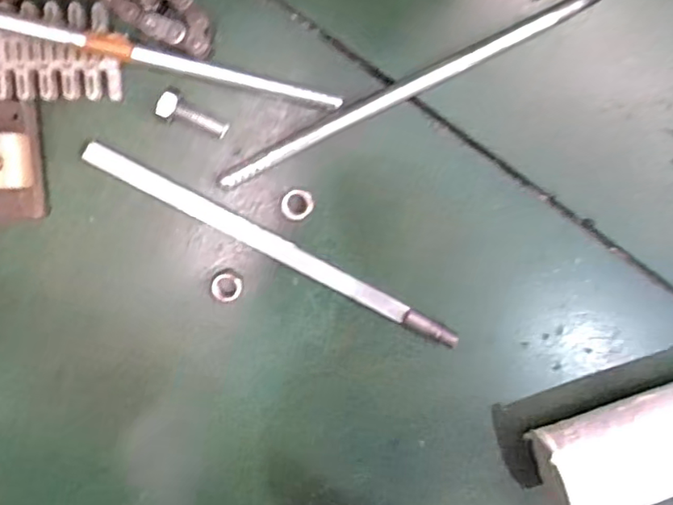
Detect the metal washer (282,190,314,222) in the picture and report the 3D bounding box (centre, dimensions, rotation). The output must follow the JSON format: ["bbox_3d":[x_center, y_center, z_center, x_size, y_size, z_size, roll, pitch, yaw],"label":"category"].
[{"bbox_3d":[-0.024,-0.029,0.362,0.019,0.008,0.019,20,97,-7],"label":"metal washer"}]

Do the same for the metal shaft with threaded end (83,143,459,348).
[{"bbox_3d":[-0.037,-0.001,0.360,0.247,0.017,0.013,28,96,-8],"label":"metal shaft with threaded end"}]

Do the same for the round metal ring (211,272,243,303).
[{"bbox_3d":[-0.068,0.021,0.367,0.019,0.007,0.019,-1,99,-4],"label":"round metal ring"}]

